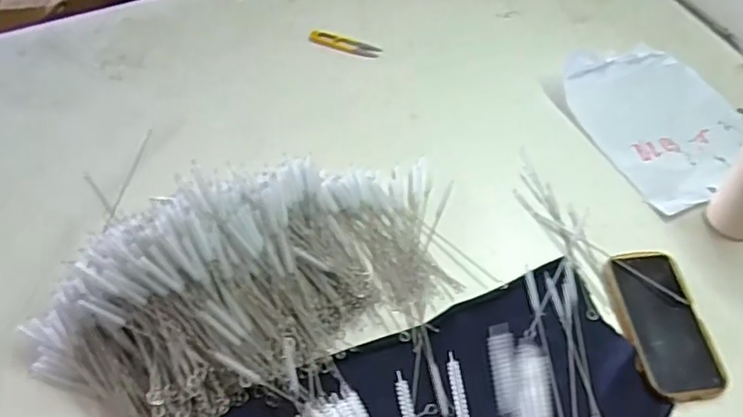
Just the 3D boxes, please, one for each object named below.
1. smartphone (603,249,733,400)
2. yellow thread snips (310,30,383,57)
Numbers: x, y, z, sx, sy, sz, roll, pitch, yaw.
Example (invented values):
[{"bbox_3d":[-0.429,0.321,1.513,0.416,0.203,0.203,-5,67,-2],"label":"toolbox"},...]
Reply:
[{"bbox_3d":[0.323,0.124,0.681,0.086,0.011,0.174,-6,55,-3],"label":"smartphone"},{"bbox_3d":[-0.045,-0.267,0.995,0.124,0.004,0.029,21,58,16],"label":"yellow thread snips"}]

